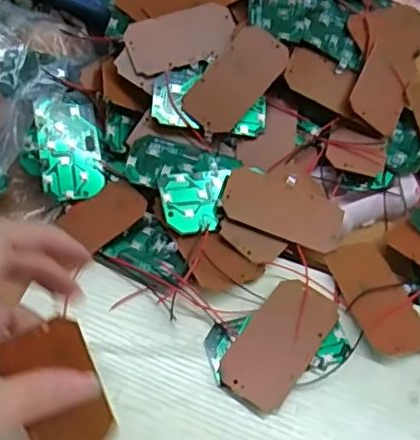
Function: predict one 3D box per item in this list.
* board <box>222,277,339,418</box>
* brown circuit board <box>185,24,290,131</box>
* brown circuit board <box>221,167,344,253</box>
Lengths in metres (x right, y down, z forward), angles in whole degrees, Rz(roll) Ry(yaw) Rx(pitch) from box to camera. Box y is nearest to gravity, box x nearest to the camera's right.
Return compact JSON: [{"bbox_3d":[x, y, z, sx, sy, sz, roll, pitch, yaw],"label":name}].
[{"bbox_3d":[0.038,0.064,0.310,0.038,0.005,0.074,32,61,17],"label":"board"},{"bbox_3d":[0.017,-0.091,0.377,0.038,0.004,0.073,38,84,9],"label":"brown circuit board"},{"bbox_3d":[0.045,-0.006,0.353,0.074,0.004,0.037,22,61,1],"label":"brown circuit board"}]

